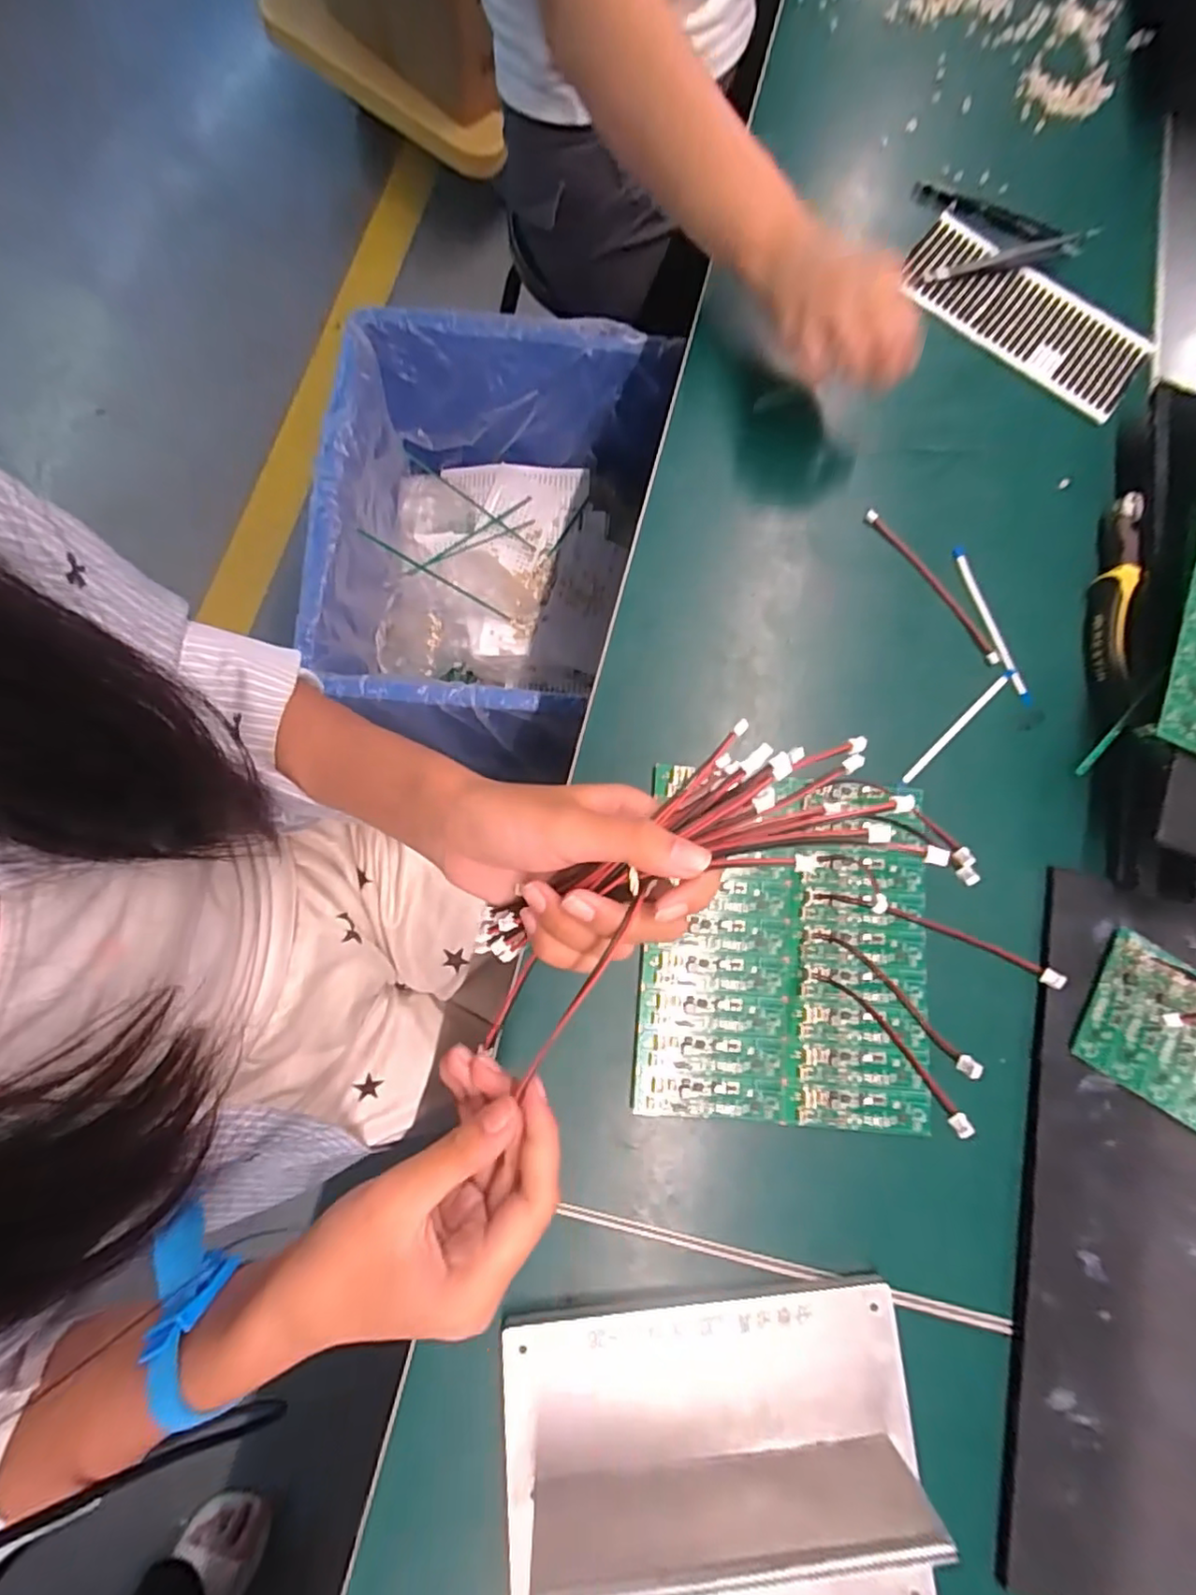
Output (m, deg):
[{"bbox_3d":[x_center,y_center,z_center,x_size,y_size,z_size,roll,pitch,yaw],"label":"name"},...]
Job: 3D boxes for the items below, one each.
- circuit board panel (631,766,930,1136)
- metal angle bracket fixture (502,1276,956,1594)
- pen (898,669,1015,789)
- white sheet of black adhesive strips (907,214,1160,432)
[{"bbox_3d":[0.110,0.089,0.360,0.165,0.011,0.189,6,78,-3],"label":"circuit board panel"},{"bbox_3d":[0.058,0.325,0.282,0.201,0.062,0.140,-3,77,-3],"label":"metal angle bracket fixture"},{"bbox_3d":[0.234,-0.046,0.400,0.112,0.005,0.006,-43,85,-12],"label":"pen"},{"bbox_3d":[0.328,-0.370,0.475,0.191,0.010,0.088,34,85,2],"label":"white sheet of black adhesive strips"}]

